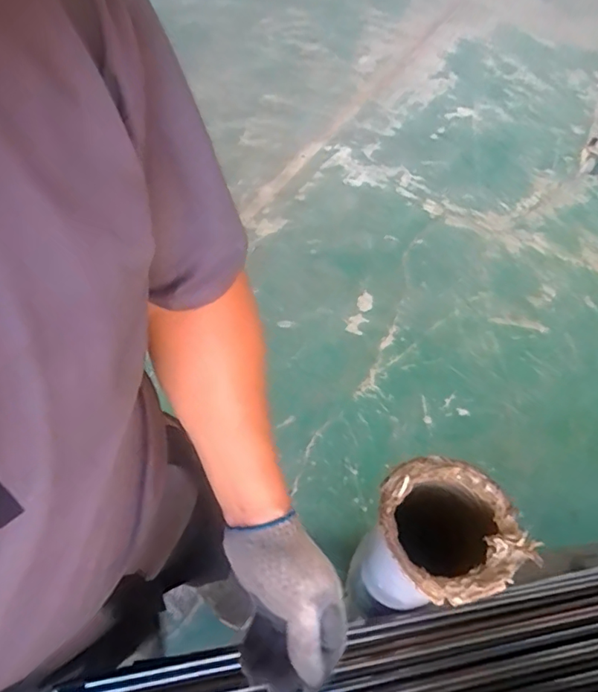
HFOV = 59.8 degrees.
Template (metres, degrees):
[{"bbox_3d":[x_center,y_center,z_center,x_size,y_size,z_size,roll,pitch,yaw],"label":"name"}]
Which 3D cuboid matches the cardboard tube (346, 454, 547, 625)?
[{"bbox_3d":[0.111,0.200,0.505,0.107,0.296,0.098,-5,61,-4],"label":"cardboard tube"}]

